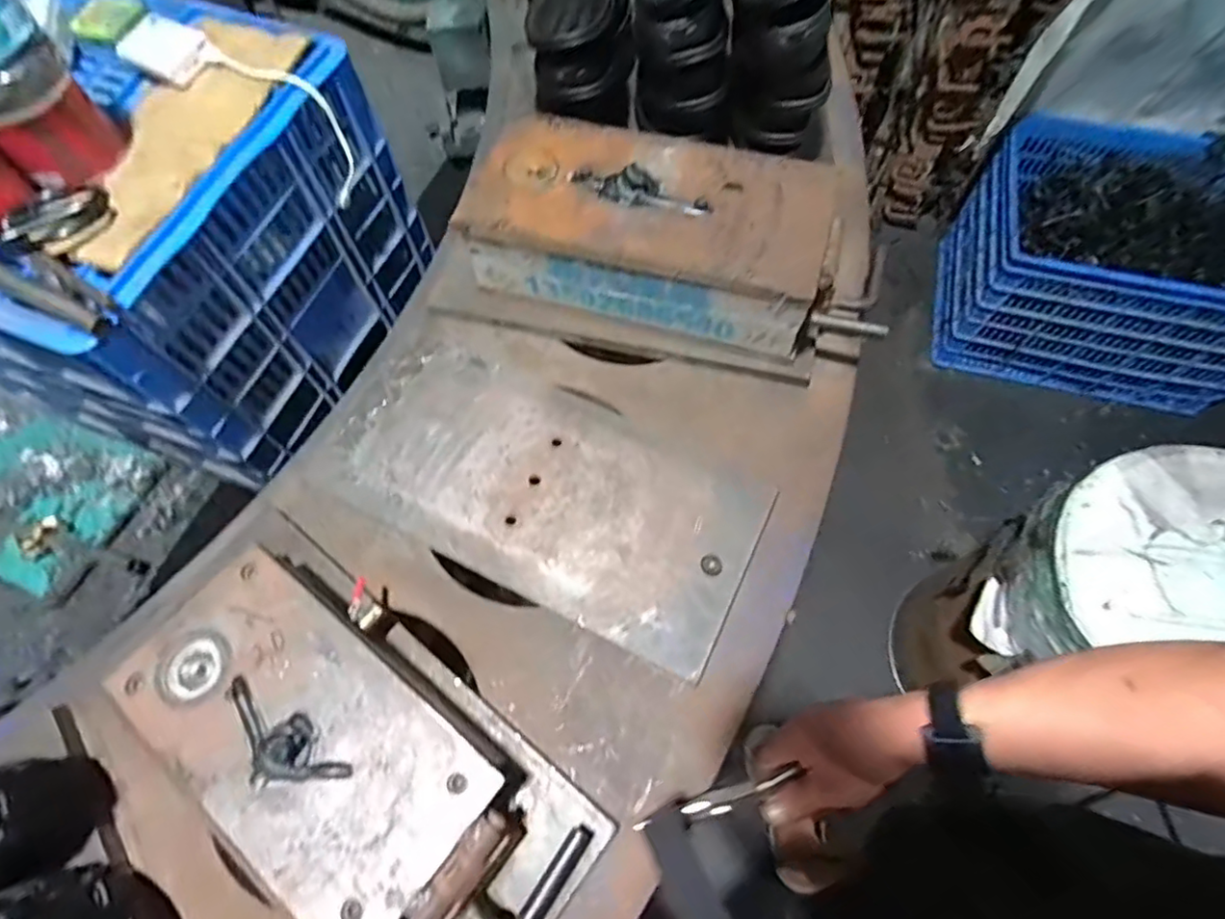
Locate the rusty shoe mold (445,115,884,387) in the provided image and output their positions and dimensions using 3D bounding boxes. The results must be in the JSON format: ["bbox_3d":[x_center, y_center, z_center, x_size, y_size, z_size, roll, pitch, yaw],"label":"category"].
[{"bbox_3d":[0.061,-0.241,0.682,0.454,0.146,0.190,10,66,8],"label":"rusty shoe mold"}]

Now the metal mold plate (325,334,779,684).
[{"bbox_3d":[-0.067,0.027,0.633,0.431,0.019,0.218,27,68,11],"label":"metal mold plate"}]

